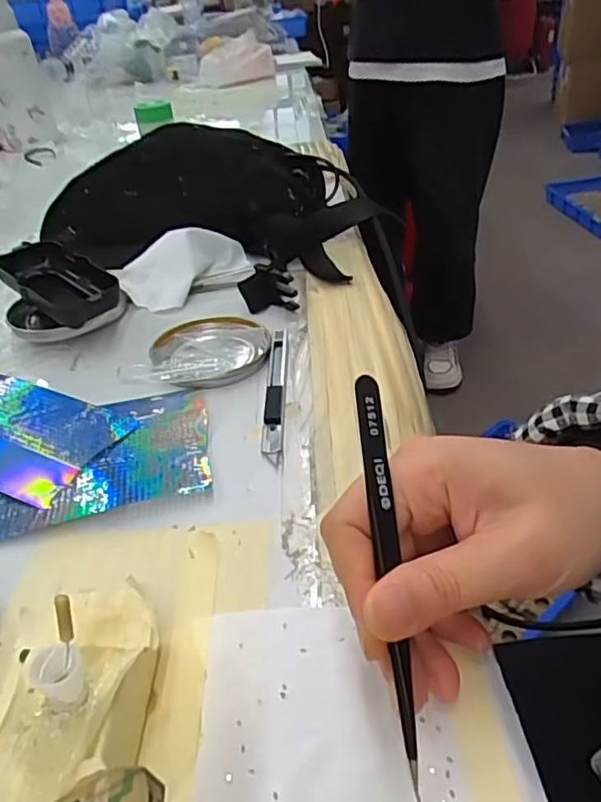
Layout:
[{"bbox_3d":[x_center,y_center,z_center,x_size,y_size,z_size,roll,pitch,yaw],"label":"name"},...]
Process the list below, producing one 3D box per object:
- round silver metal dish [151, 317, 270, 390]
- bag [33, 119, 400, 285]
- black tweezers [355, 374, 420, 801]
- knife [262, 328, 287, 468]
[{"bbox_3d":[-0.061,-0.034,0.420,0.074,0.010,0.078,-4,35,3],"label":"round silver metal dish"},{"bbox_3d":[-0.084,-0.185,0.565,0.308,0.084,0.130,10,38,21],"label":"bag"},{"bbox_3d":[0.030,0.056,0.209,0.009,0.009,0.131,-6,80,0],"label":"black tweezers"},{"bbox_3d":[-0.015,-0.008,0.380,0.013,0.007,0.134,-4,35,3],"label":"knife"}]

